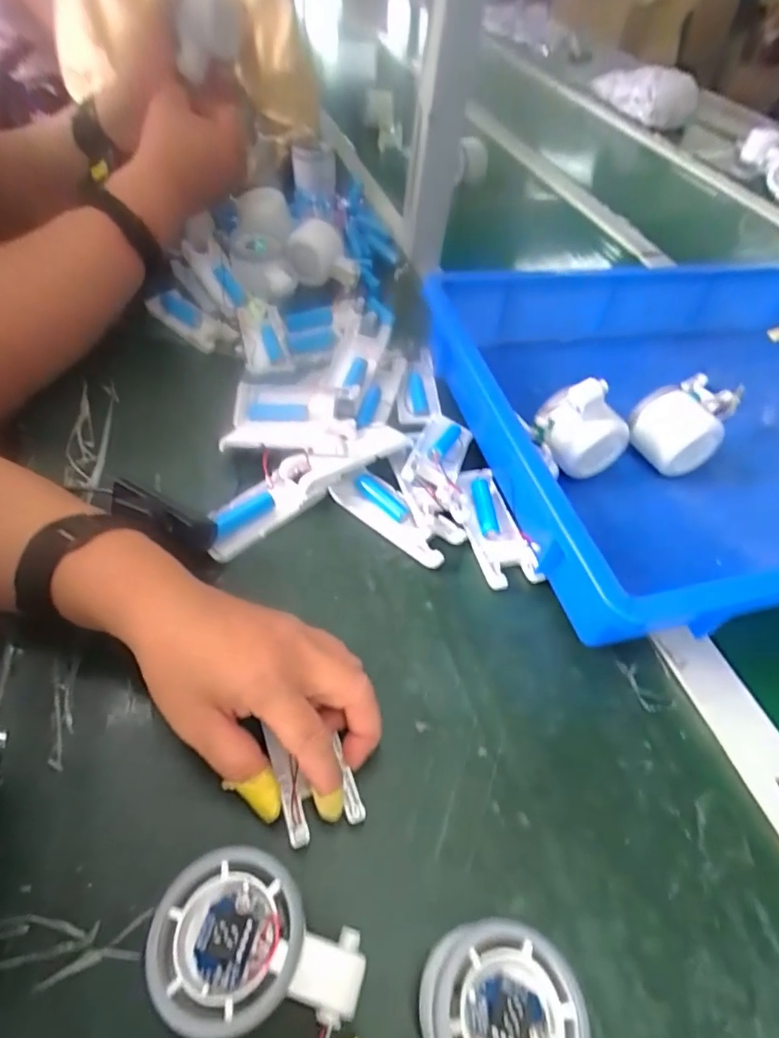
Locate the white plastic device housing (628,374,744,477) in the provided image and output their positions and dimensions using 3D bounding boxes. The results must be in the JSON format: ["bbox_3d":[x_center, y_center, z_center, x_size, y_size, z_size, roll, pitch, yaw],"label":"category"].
[{"bbox_3d":[0.234,-0.070,0.442,0.069,0.077,0.040,37,57,22],"label":"white plastic device housing"}]

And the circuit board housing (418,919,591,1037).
[{"bbox_3d":[0.042,0.215,0.215,0.063,0.054,0.083,9,51,1],"label":"circuit board housing"}]

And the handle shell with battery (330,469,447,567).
[{"bbox_3d":[0.005,-0.004,0.405,0.102,0.020,0.036,36,56,21],"label":"handle shell with battery"}]

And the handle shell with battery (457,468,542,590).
[{"bbox_3d":[0.079,0.003,0.404,0.042,0.026,0.104,-7,53,-12],"label":"handle shell with battery"}]

